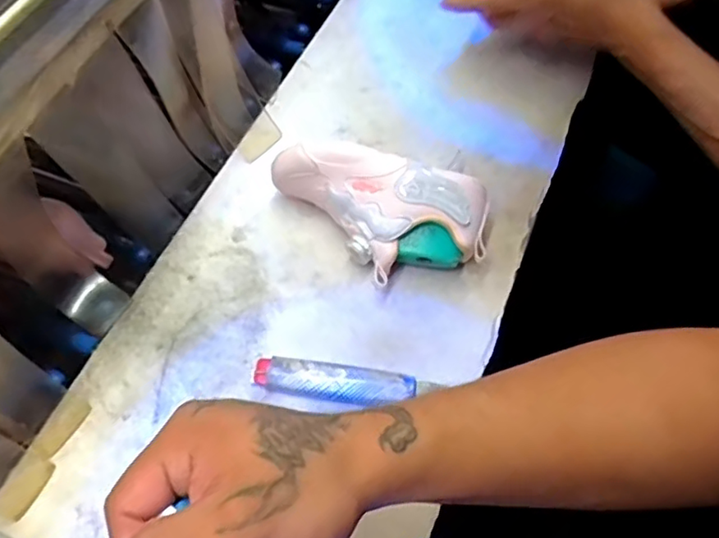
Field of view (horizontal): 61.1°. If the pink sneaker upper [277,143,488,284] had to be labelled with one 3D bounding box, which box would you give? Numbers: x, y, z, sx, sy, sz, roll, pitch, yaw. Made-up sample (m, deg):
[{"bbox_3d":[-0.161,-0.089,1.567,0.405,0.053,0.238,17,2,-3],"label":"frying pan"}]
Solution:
[{"bbox_3d":[0.010,-0.045,0.510,0.188,0.071,0.087,17,62,11],"label":"pink sneaker upper"}]

